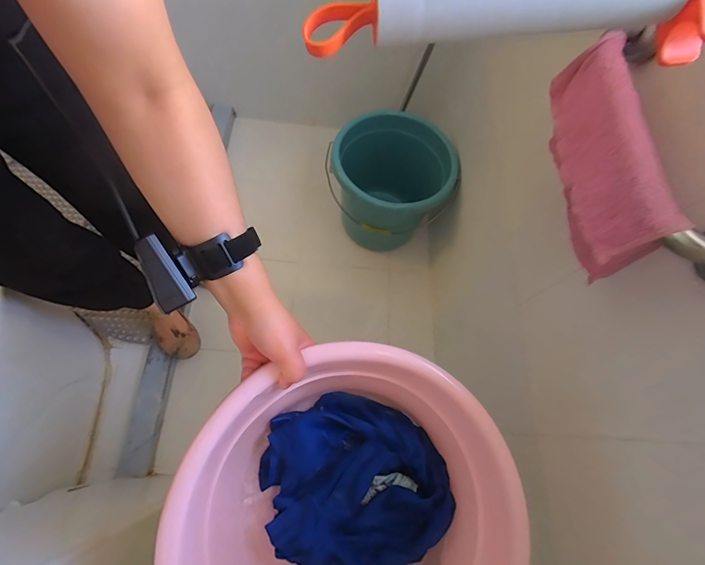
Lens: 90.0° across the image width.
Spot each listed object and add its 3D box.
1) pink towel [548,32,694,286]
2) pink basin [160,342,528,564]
[{"bbox_3d":[0.261,-0.138,0.380,0.034,0.119,0.245,3,64,0],"label":"pink towel"},{"bbox_3d":[0.006,0.244,0.363,0.308,0.151,0.327,1,65,-1],"label":"pink basin"}]

